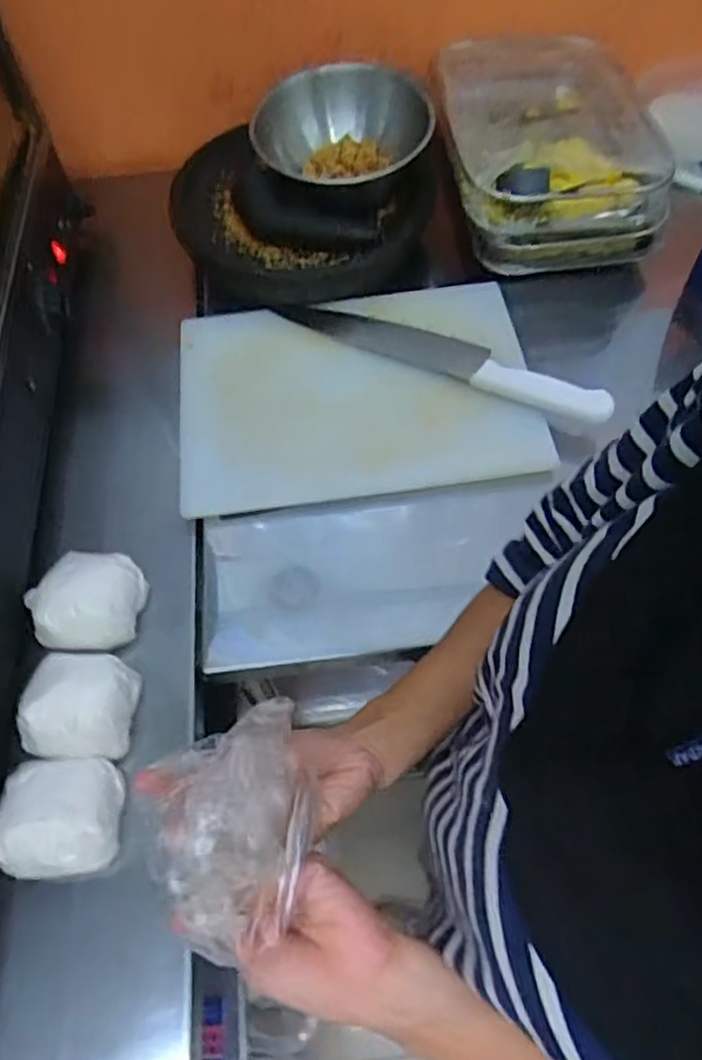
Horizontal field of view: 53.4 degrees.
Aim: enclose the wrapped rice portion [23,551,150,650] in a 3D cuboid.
[{"bbox_3d":[-0.219,0.054,0.577,0.083,0.046,0.083,2,60,4],"label":"wrapped rice portion"}]

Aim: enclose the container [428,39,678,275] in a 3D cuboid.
[{"bbox_3d":[0.201,-0.406,0.751,0.200,0.105,0.270,-7,60,-1],"label":"container"}]

